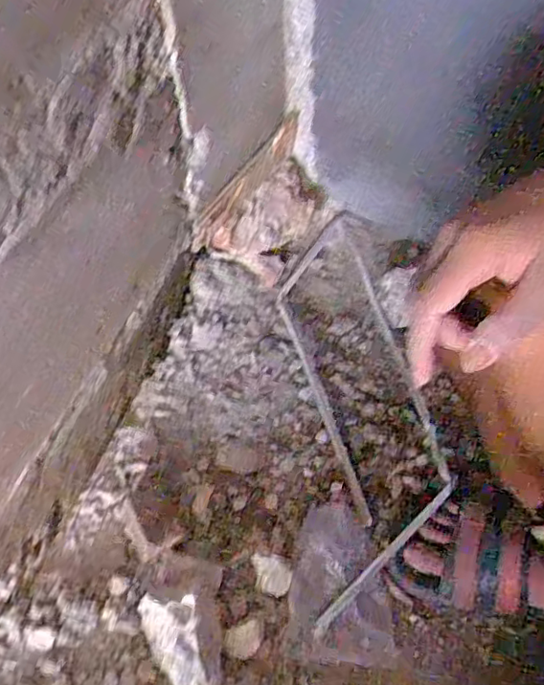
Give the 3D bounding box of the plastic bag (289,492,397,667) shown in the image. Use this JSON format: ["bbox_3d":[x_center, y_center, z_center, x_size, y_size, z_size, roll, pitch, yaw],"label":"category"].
[{"bbox_3d":[0.069,0.250,0.630,0.099,0.014,0.163,-3,58,-3],"label":"plastic bag"}]

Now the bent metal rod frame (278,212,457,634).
[{"bbox_3d":[0.103,0.057,0.712,0.173,0.052,0.502,-5,58,-5],"label":"bent metal rod frame"}]

